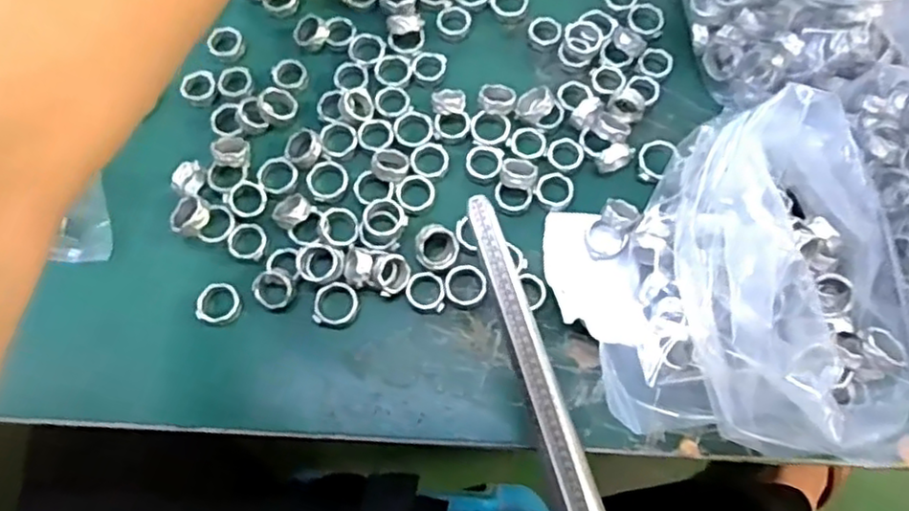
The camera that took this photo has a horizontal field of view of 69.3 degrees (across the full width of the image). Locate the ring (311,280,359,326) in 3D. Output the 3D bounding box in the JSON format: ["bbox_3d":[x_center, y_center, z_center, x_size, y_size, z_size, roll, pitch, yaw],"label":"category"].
[{"bbox_3d":[-0.062,0.026,0.345,0.023,0.005,0.023,0,71,0],"label":"ring"}]

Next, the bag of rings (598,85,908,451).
[{"bbox_3d":[0.154,0.016,0.312,0.152,0.084,0.145,4,71,1],"label":"bag of rings"}]

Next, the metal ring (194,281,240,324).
[{"bbox_3d":[-0.125,0.025,0.346,0.023,0.007,0.022,0,71,0],"label":"metal ring"}]

